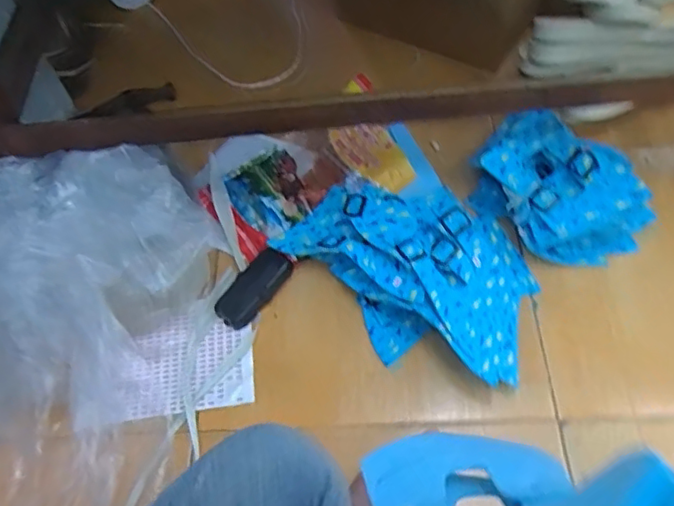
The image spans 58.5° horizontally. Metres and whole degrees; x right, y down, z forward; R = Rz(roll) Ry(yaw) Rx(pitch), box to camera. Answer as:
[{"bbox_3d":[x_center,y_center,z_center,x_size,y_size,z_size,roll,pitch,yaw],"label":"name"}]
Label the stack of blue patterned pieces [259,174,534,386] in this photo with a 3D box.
[{"bbox_3d":[0.078,0.011,0.740,0.321,0.088,0.224,15,59,15],"label":"stack of blue patterned pieces"}]

